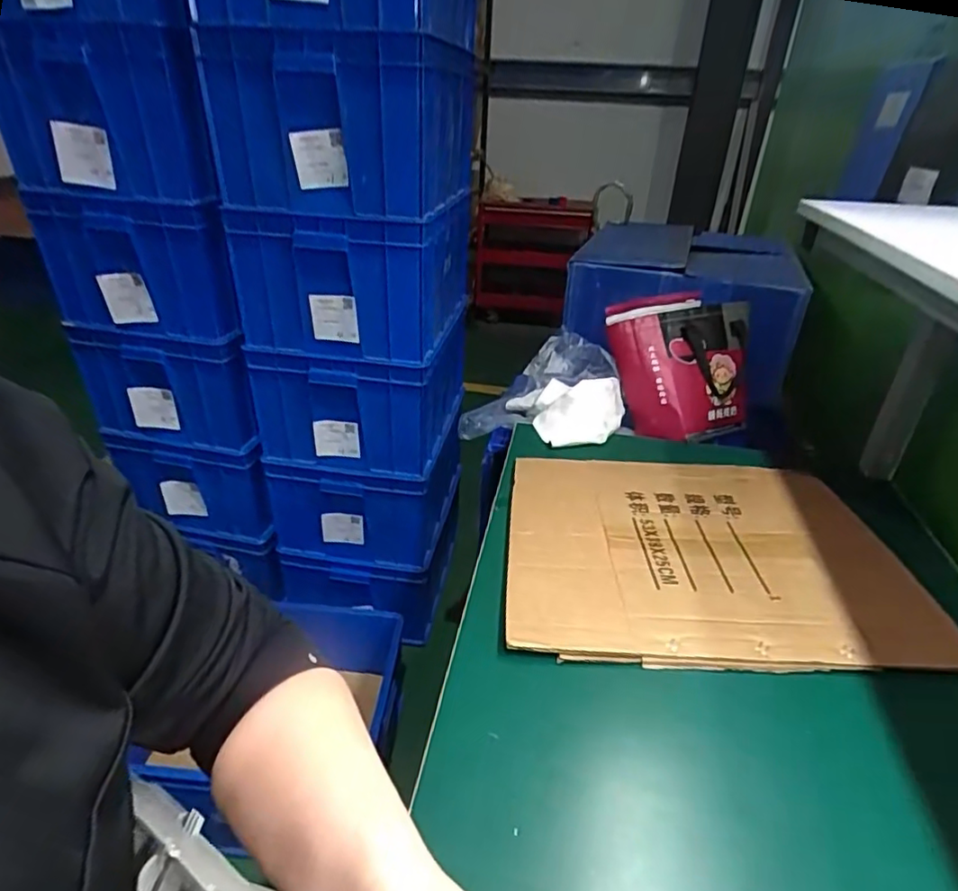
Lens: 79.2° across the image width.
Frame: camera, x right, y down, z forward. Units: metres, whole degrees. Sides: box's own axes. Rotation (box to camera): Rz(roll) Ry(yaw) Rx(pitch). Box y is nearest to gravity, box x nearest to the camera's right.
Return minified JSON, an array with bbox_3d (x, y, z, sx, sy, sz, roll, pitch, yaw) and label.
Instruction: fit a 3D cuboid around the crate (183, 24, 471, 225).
[{"bbox_3d":[-0.259,-0.684,1.252,0.442,0.288,0.525,6,31,4],"label":"crate"}]

